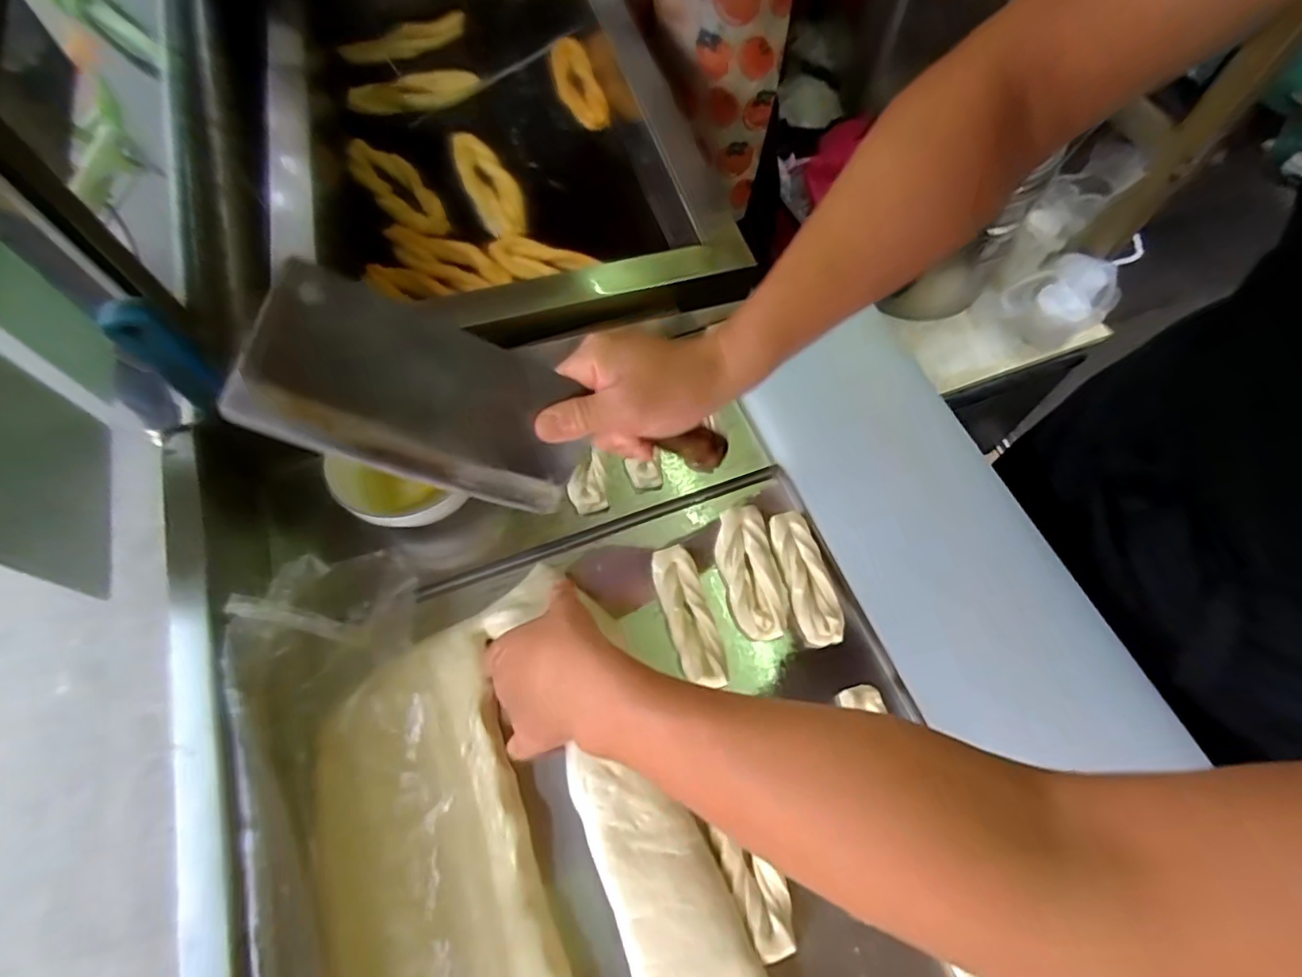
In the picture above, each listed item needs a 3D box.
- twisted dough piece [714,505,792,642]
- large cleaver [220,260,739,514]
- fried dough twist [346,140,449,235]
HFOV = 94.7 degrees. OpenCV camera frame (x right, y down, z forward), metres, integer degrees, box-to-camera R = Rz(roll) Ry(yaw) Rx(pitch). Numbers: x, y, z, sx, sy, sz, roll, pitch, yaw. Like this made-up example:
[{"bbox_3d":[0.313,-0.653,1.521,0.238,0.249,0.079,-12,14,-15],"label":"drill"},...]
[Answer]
[{"bbox_3d":[0.088,0.071,0.525,0.049,0.016,0.117,-11,64,-4],"label":"twisted dough piece"},{"bbox_3d":[-0.080,-0.033,0.359,0.028,0.279,0.089,30,100,50],"label":"large cleaver"},{"bbox_3d":[-0.421,-0.502,1.002,0.089,0.026,0.225,-42,83,-17],"label":"fried dough twist"}]

